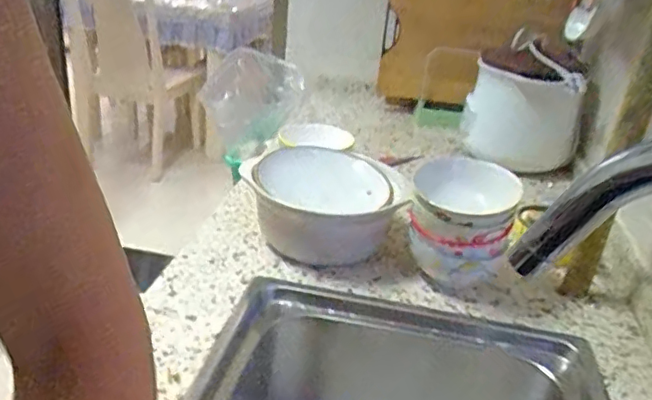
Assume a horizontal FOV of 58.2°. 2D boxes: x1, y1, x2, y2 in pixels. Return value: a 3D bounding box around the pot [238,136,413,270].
[{"bbox_3d":[-0.013,-0.005,0.832,0.201,0.107,0.205,0,27,-12],"label":"pot"}]

